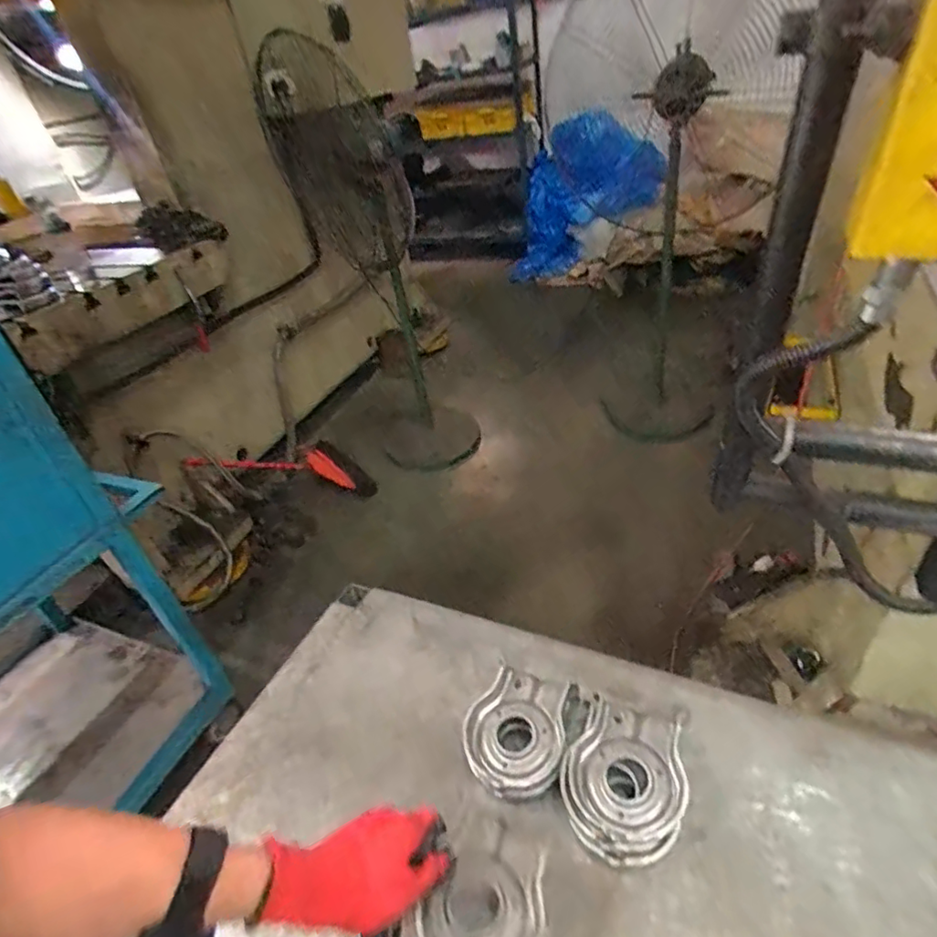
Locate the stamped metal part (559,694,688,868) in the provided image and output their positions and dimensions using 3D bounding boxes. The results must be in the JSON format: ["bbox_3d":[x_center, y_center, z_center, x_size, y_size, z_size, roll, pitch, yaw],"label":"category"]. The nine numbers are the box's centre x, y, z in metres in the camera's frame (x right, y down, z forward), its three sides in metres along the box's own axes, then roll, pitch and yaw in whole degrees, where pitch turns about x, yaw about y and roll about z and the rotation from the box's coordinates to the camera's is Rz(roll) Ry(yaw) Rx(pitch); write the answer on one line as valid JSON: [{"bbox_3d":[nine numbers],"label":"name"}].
[{"bbox_3d":[0.153,0.293,0.553,0.111,0.053,0.159,7,38,18],"label":"stamped metal part"}]

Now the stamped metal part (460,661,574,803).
[{"bbox_3d":[0.051,0.281,0.600,0.102,0.043,0.127,2,37,12],"label":"stamped metal part"}]

